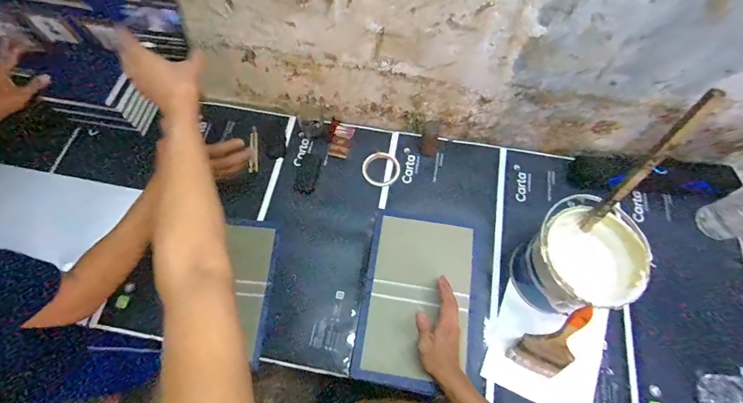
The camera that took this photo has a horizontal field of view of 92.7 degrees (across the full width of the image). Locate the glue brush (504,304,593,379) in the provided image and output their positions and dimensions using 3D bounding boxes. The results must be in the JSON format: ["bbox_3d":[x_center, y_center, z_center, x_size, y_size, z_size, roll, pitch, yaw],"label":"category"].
[{"bbox_3d":[0.358,0.271,0.689,0.105,0.218,0.016,26,40,10],"label":"glue brush"}]

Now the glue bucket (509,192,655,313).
[{"bbox_3d":[0.415,0.117,0.743,0.195,0.204,0.201,0,67,0],"label":"glue bucket"}]

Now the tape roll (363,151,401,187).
[{"bbox_3d":[0.026,-0.084,0.914,0.096,0.012,0.089,0,67,0],"label":"tape roll"}]

